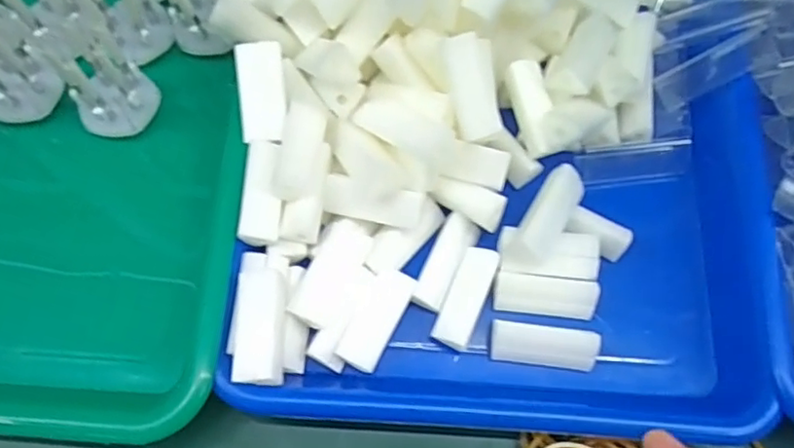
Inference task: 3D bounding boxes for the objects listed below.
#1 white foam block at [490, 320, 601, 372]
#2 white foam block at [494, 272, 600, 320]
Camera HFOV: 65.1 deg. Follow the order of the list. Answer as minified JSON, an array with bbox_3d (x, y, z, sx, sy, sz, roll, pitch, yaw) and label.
[{"bbox_3d":[0.066,0.054,0.277,0.046,0.012,0.016,8,68,2],"label":"white foam block"},{"bbox_3d":[0.068,0.033,0.288,0.045,0.011,0.018,7,96,-1],"label":"white foam block"}]

